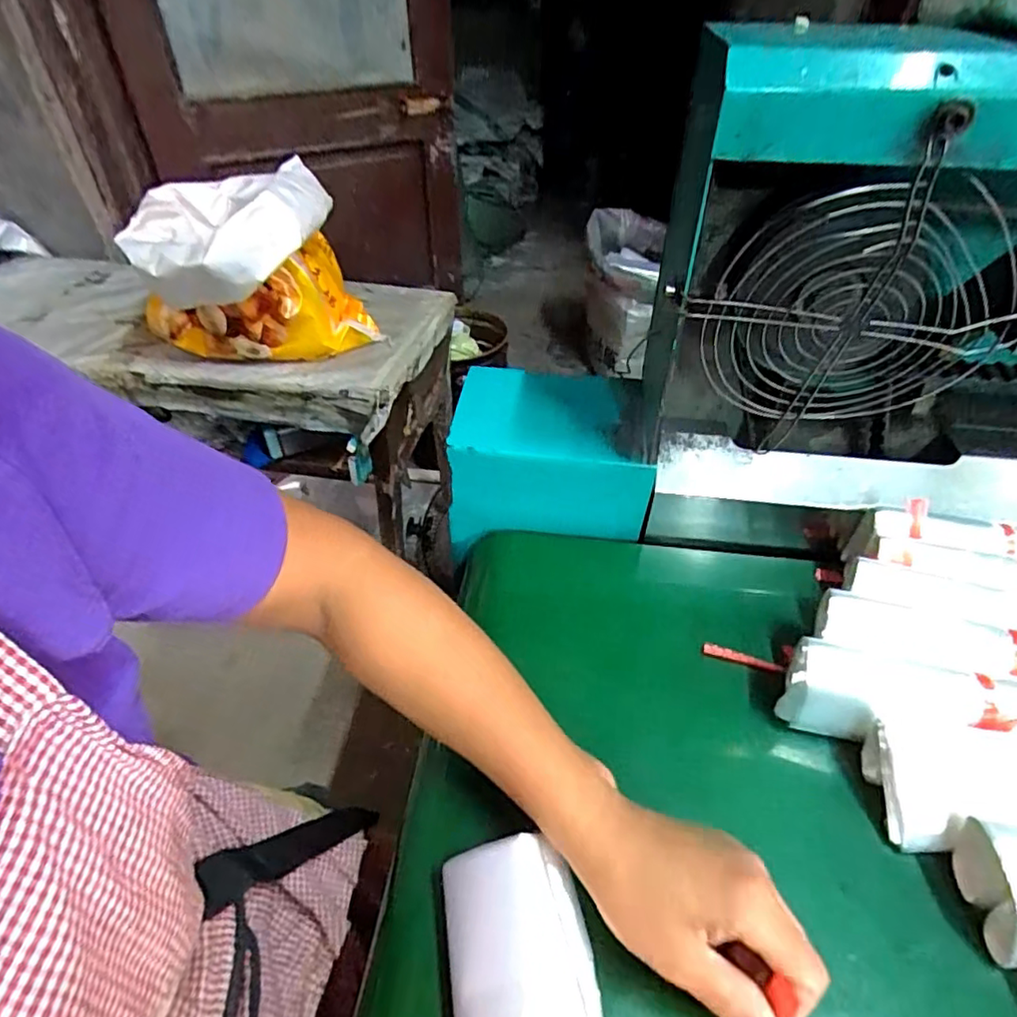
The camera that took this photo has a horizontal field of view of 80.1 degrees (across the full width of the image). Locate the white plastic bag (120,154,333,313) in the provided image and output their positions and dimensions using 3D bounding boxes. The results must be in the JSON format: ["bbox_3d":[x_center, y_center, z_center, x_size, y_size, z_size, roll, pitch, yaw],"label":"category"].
[{"bbox_3d":[-0.416,-0.426,0.907,0.267,0.108,0.314,-6,44,-8],"label":"white plastic bag"}]

